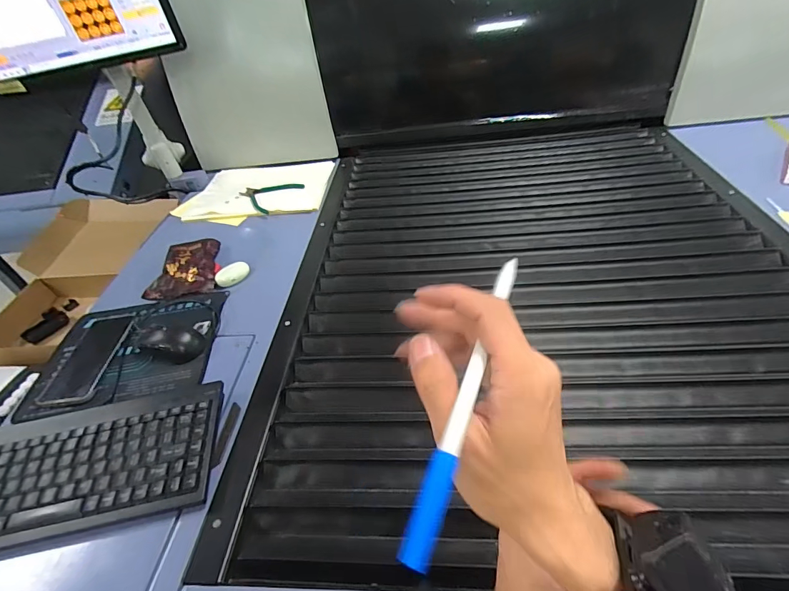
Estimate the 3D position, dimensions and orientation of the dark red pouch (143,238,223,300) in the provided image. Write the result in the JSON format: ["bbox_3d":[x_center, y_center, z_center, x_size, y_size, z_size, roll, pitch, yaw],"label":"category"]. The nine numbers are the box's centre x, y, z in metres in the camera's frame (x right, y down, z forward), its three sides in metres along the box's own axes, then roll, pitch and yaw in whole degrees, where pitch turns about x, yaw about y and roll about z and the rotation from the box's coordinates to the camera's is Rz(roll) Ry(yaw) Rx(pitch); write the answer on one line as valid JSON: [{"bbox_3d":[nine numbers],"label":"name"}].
[{"bbox_3d":[-0.407,-0.055,0.772,0.119,0.017,0.168,-14,43,-5],"label":"dark red pouch"}]

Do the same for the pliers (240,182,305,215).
[{"bbox_3d":[-0.296,-0.237,0.926,0.133,0.011,0.127,21,50,26],"label":"pliers"}]

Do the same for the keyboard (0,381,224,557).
[{"bbox_3d":[-0.351,0.194,0.457,0.295,0.030,0.156,-14,43,-4],"label":"keyboard"}]

